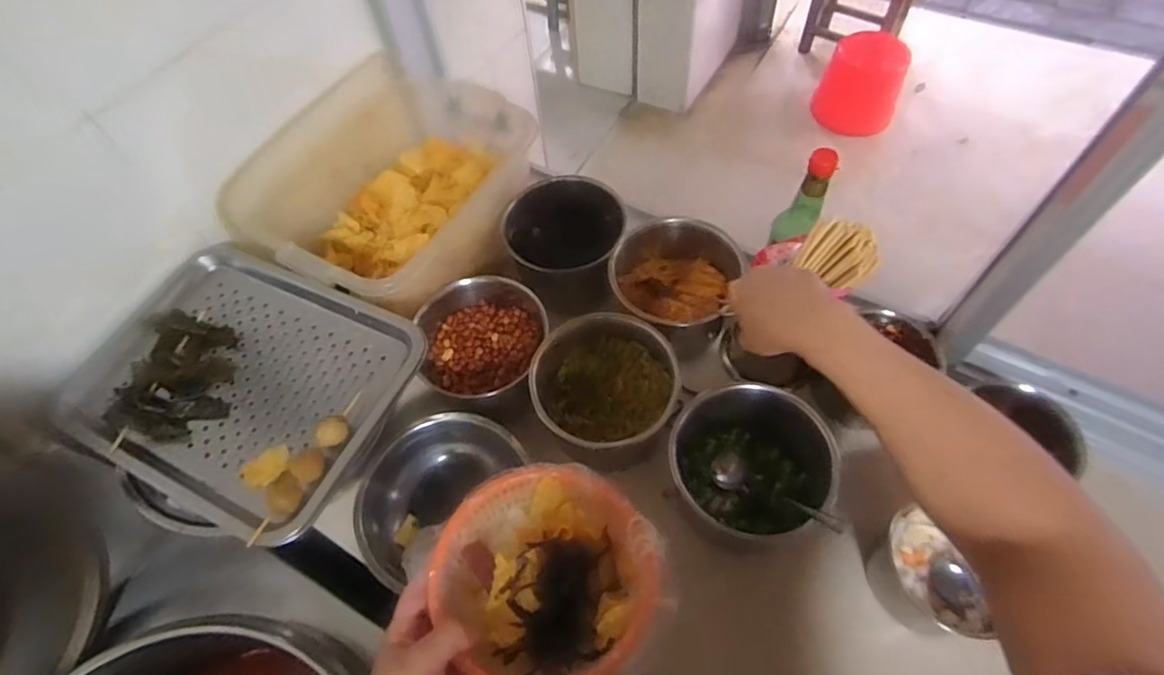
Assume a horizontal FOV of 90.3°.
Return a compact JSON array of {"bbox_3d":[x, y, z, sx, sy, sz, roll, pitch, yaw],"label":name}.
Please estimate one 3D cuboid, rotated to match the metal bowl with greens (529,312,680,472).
[{"bbox_3d":[0.028,0.065,0.717,0.169,0.135,0.159,-1,59,2],"label":"metal bowl with greens"}]

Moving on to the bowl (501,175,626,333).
[{"bbox_3d":[-0.027,-0.127,0.860,0.162,0.162,0.166,-1,59,2],"label":"bowl"}]

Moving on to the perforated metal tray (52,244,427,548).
[{"bbox_3d":[-0.377,0.036,0.640,0.362,0.034,0.261,23,63,16],"label":"perforated metal tray"}]

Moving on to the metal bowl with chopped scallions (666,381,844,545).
[{"bbox_3d":[0.195,0.143,0.679,0.174,0.148,0.151,17,61,13],"label":"metal bowl with chopped scallions"}]

